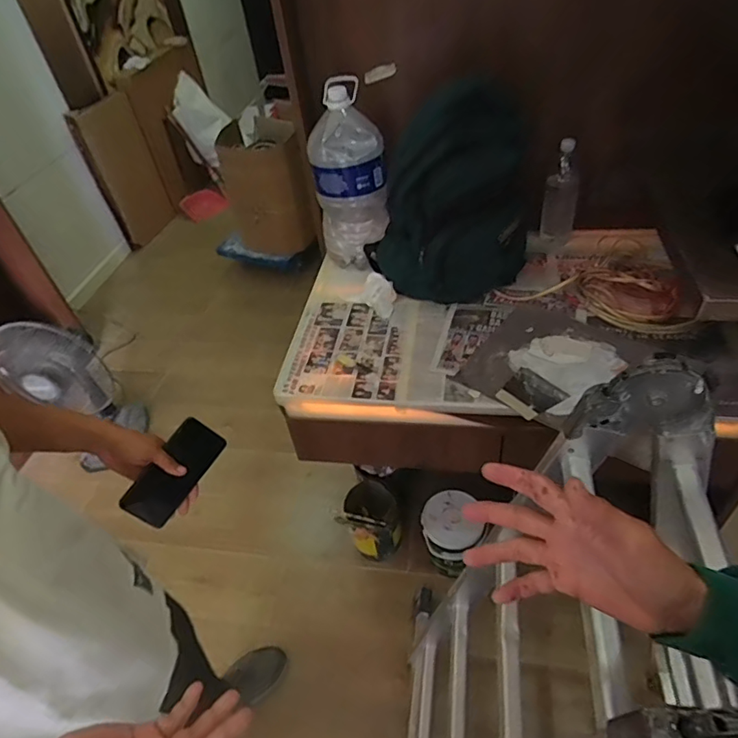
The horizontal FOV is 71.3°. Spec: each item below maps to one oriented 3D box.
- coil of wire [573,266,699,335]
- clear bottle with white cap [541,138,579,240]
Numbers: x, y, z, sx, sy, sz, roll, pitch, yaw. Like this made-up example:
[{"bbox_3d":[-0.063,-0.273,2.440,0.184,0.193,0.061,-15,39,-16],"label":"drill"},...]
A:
[{"bbox_3d":[0.562,-0.143,1.103,0.249,0.041,0.141,32,58,34],"label":"coil of wire"},{"bbox_3d":[0.470,-0.429,1.249,0.079,0.246,0.076,9,48,19],"label":"clear bottle with white cap"}]

